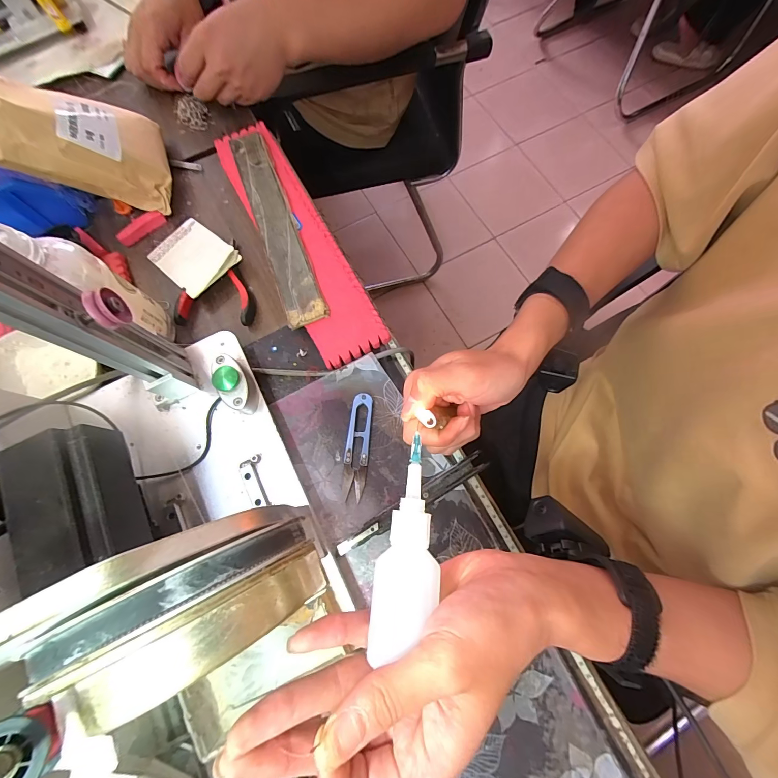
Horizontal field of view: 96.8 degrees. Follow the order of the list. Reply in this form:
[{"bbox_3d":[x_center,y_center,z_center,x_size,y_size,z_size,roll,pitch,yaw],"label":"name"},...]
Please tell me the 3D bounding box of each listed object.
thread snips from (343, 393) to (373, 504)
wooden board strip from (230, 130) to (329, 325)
[{"bbox_3d":[-0.031,0.055,0.337,0.023,0.008,0.100,4,74,3],"label":"thread snips"},{"bbox_3d":[-0.129,-0.189,0.394,0.042,0.008,0.263,-20,74,-4],"label":"wooden board strip"}]

